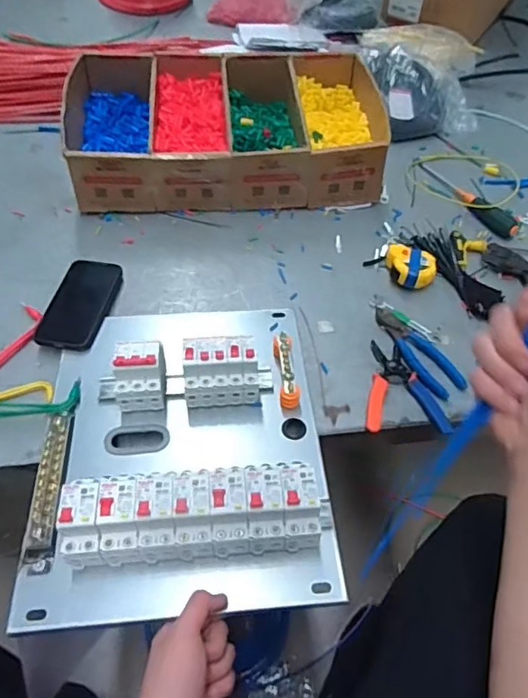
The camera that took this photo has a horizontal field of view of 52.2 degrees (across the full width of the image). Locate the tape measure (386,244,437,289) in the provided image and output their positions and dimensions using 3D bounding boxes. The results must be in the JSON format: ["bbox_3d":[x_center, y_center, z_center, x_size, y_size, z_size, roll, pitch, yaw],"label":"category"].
[{"bbox_3d":[0.226,-0.130,0.838,0.080,0.032,0.070,23,56,14],"label":"tape measure"}]

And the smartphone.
[{"bbox_3d":[-0.265,-0.067,0.781,0.085,0.018,0.167,8,54,3],"label":"smartphone"}]

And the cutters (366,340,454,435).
[{"bbox_3d":[0.196,0.054,0.720,0.108,0.014,0.140,10,54,5],"label":"cutters"}]

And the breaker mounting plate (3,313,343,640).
[{"bbox_3d":[-0.096,0.083,0.630,0.315,0.105,0.401,-3,54,-5],"label":"breaker mounting plate"}]

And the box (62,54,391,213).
[{"bbox_3d":[-0.065,-0.394,0.965,0.544,0.111,0.331,-2,54,-4],"label":"box"}]

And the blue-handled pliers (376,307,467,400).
[{"bbox_3d":[0.213,0.000,0.758,0.063,0.012,0.162,-27,59,-20],"label":"blue-handled pliers"}]

